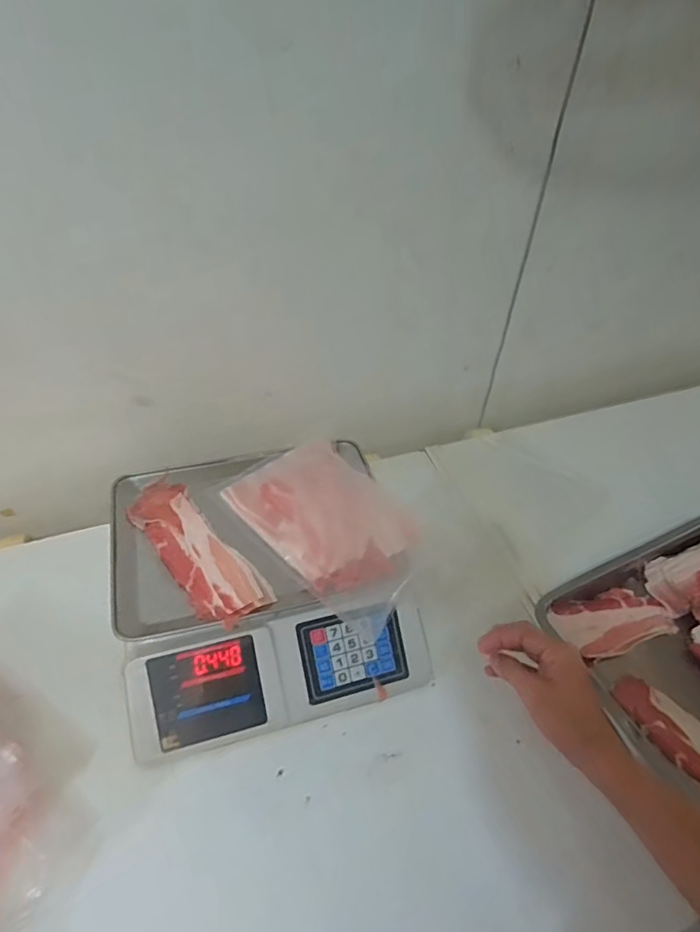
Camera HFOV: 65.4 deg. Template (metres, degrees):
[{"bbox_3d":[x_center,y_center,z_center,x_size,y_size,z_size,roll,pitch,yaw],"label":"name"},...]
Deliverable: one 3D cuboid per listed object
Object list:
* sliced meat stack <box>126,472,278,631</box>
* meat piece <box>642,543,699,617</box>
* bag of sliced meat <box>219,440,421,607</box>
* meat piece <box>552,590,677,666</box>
[{"bbox_3d":[-0.186,0.093,0.646,0.076,0.021,0.237,-30,53,-29],"label":"sliced meat stack"},{"bbox_3d":[0.478,0.138,0.735,0.154,0.042,0.077,-24,53,-7],"label":"meat piece"},{"bbox_3d":[-0.024,0.055,0.673,0.165,0.035,0.229,-29,52,-28],"label":"bag of sliced meat"},{"bbox_3d":[0.335,0.193,0.692,0.154,0.029,0.075,-12,46,-15],"label":"meat piece"}]

